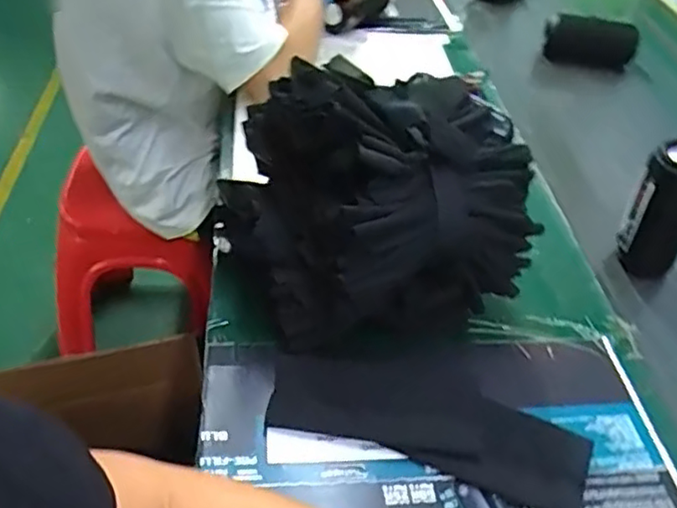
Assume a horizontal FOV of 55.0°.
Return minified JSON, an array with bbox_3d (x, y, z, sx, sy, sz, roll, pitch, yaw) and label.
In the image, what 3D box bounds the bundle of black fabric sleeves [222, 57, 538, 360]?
[{"bbox_3d":[0.034,-0.047,0.564,0.225,0.177,0.199,-10,44,-18],"label":"bundle of black fabric sleeves"}]

